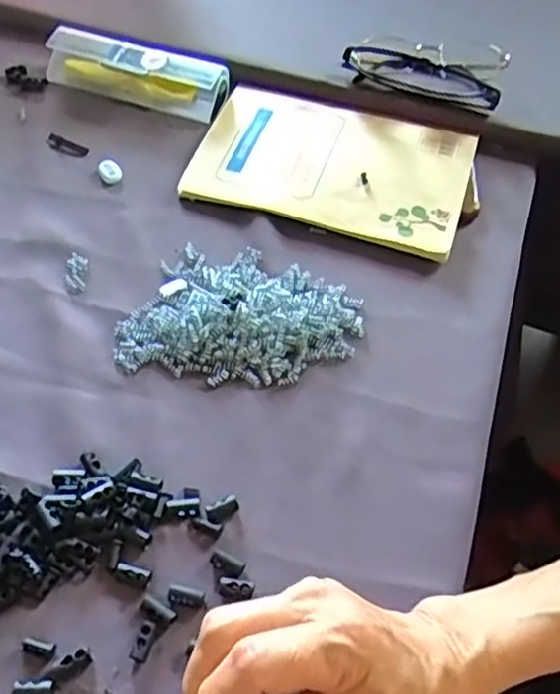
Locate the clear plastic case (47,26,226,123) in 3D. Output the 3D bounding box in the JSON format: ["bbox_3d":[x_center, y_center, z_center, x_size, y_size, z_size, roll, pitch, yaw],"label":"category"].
[{"bbox_3d":[-0.122,-0.237,0.587,0.153,0.031,0.045,20,57,12],"label":"clear plastic case"}]

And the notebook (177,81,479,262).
[{"bbox_3d":[0.040,-0.146,0.539,0.208,0.019,0.137,17,56,10],"label":"notebook"}]

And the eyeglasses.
[{"bbox_3d":[0.120,-0.232,0.579,0.126,0.034,0.058,15,56,9],"label":"eyeglasses"}]

